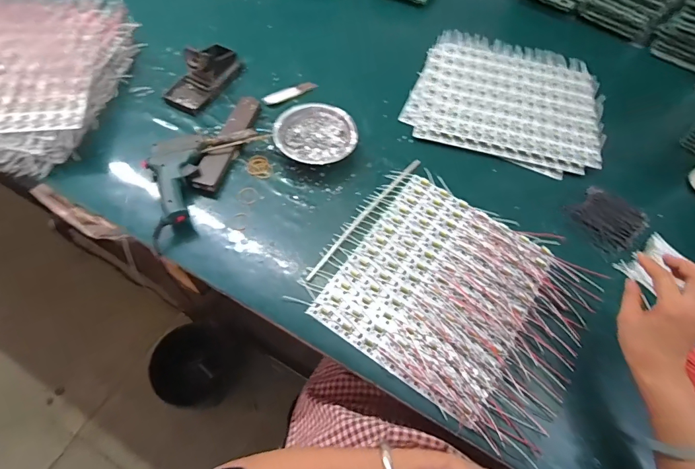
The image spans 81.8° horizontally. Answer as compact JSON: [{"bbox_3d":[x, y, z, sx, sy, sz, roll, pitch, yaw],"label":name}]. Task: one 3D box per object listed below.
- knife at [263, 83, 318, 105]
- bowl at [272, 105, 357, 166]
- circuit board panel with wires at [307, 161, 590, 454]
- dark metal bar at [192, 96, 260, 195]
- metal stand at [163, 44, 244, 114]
[{"bbox_3d":[-0.105,-0.262,0.739,0.099,0.011,0.022,-22,65,-16],"label":"knife"},{"bbox_3d":[-0.053,-0.162,0.664,0.130,0.038,0.122,2,61,-3],"label":"bowl"},{"bbox_3d":[0.150,0.078,0.562,0.339,0.017,0.293,33,64,13],"label":"circuit board panel with wires"},{"bbox_3d":[-0.192,-0.154,0.660,0.042,0.024,0.209,14,61,3],"label":"dark metal bar"},{"bbox_3d":[-0.258,-0.293,0.715,0.074,0.060,0.152,27,61,11],"label":"metal stand"}]

